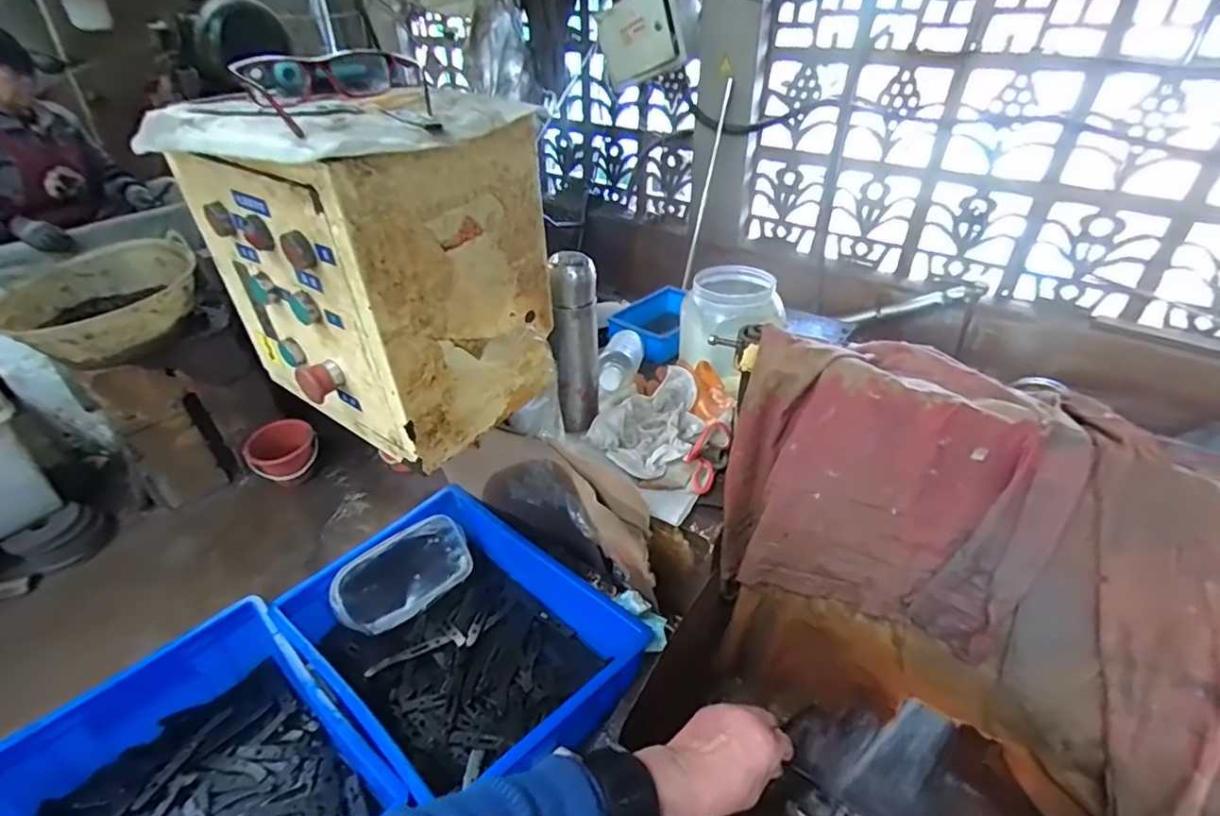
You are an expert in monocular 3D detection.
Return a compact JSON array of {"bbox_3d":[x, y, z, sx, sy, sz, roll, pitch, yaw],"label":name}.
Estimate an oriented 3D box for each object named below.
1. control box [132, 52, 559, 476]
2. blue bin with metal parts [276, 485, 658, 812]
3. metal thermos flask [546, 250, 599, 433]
[{"bbox_3d":[-0.235,-0.137,0.568,0.296,0.286,0.215,21,43,28],"label":"control box"},{"bbox_3d":[-0.188,0.310,0.766,0.427,0.116,0.300,25,45,32],"label":"blue bin with metal parts"},{"bbox_3d":[-0.047,-0.078,0.750,0.061,0.232,0.060,4,37,9],"label":"metal thermos flask"}]

